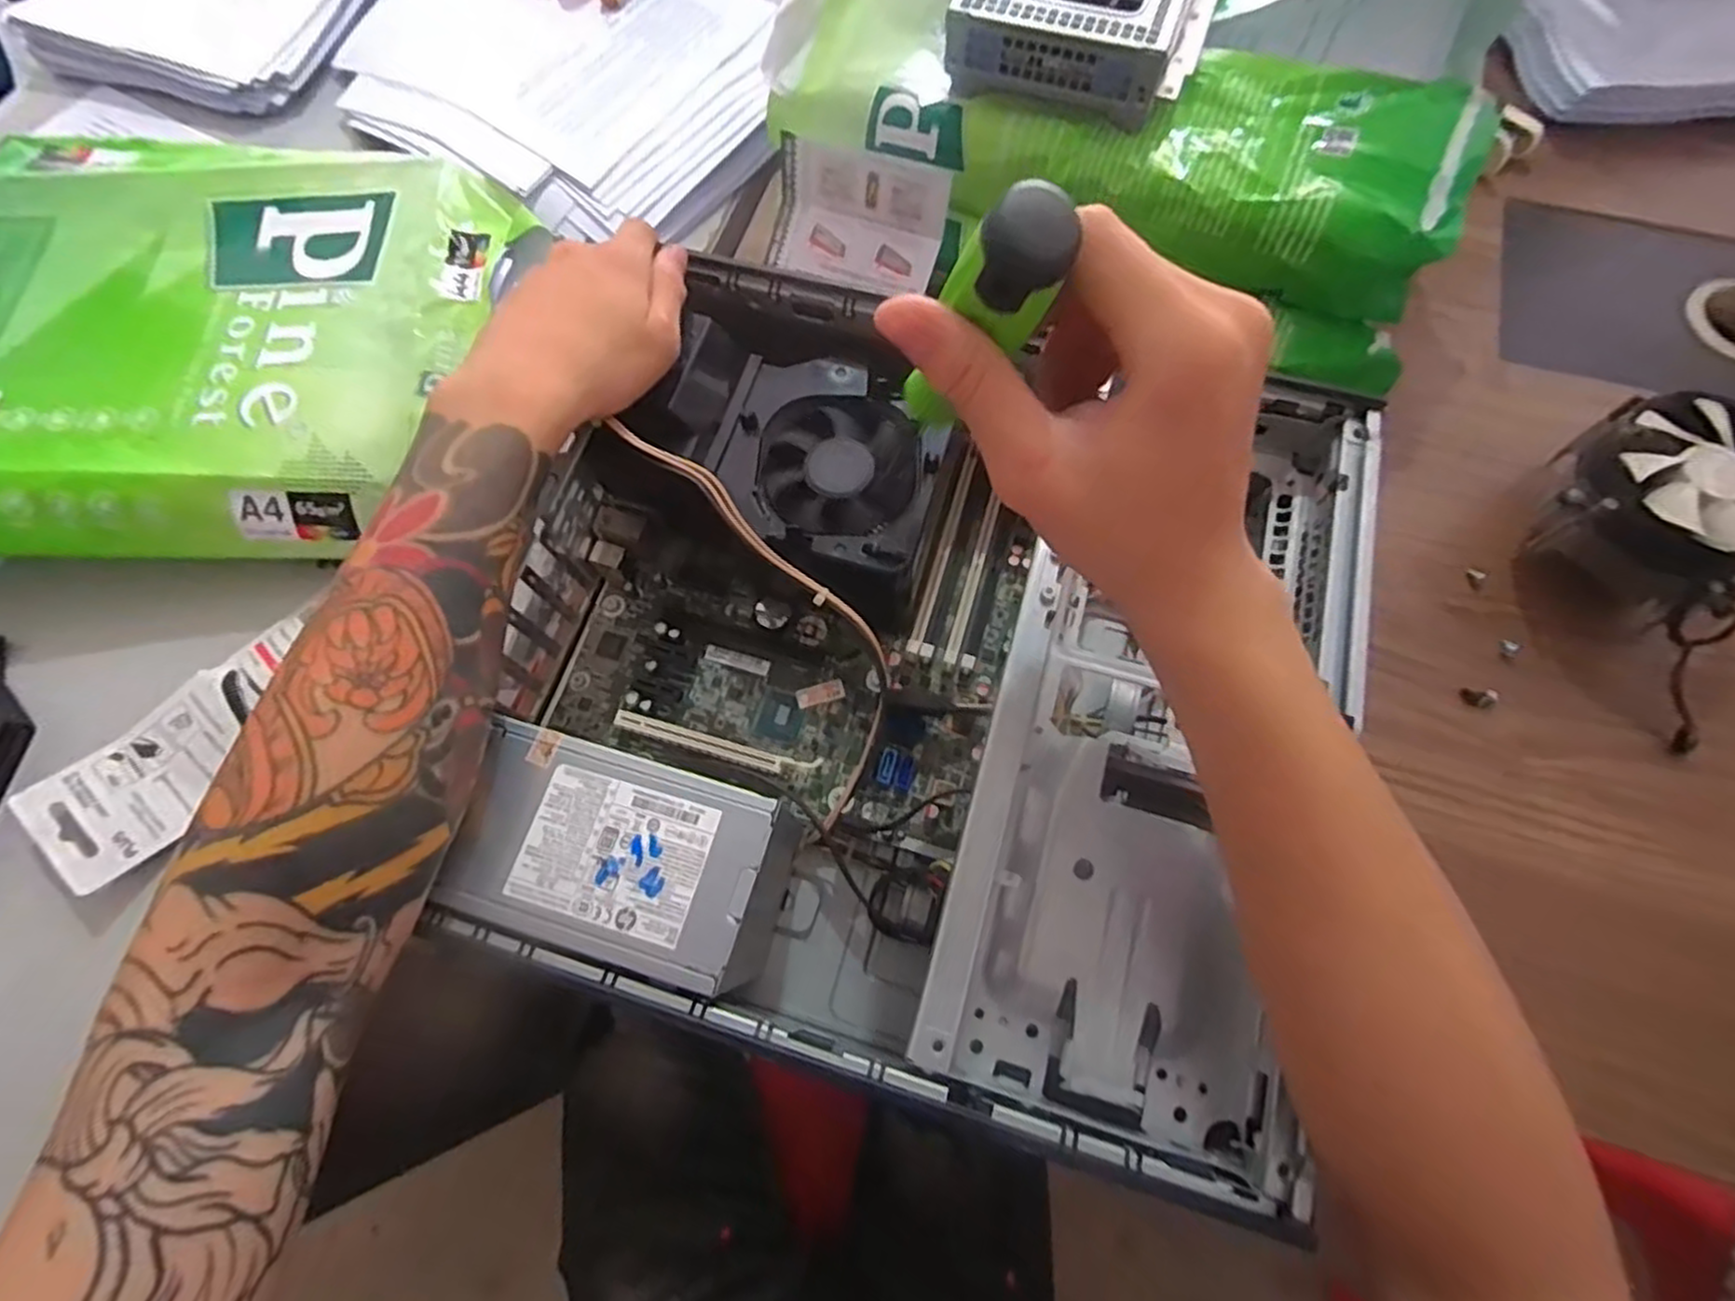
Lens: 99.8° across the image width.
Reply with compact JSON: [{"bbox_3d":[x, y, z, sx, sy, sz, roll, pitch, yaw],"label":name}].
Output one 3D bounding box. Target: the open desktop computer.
[{"bbox_3d":[0.016,0.009,0.356,0.361,0.100,0.329,15,70,7],"label":"open desktop computer"}]

